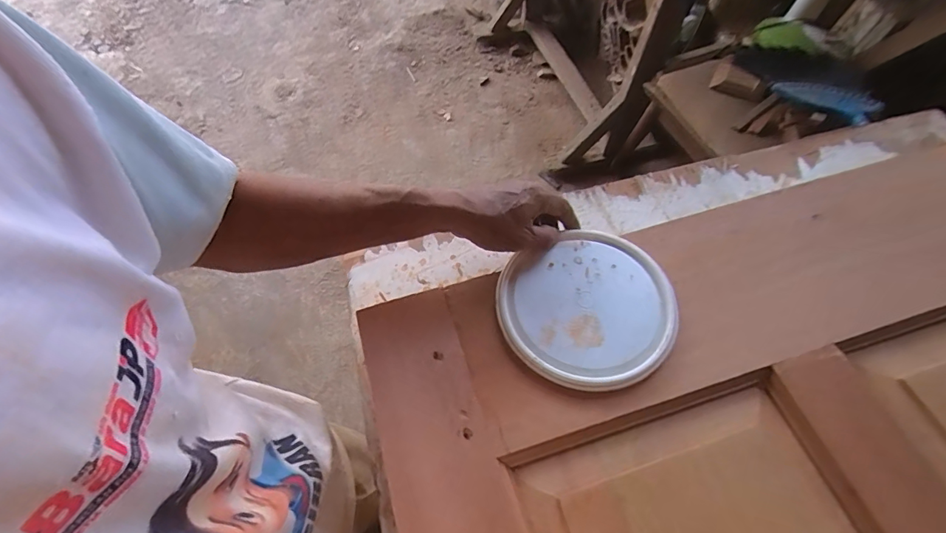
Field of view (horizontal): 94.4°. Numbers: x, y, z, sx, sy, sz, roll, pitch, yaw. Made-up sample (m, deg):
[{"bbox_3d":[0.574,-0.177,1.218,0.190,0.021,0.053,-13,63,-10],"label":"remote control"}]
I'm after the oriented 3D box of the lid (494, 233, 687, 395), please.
[{"bbox_3d":[0.120,0.042,0.444,0.174,0.016,0.153,-33,64,-16],"label":"lid"}]

